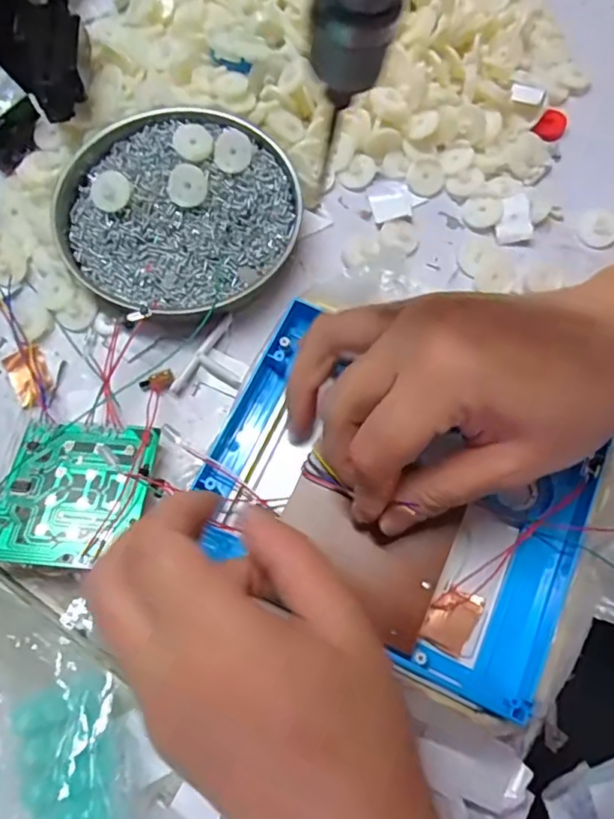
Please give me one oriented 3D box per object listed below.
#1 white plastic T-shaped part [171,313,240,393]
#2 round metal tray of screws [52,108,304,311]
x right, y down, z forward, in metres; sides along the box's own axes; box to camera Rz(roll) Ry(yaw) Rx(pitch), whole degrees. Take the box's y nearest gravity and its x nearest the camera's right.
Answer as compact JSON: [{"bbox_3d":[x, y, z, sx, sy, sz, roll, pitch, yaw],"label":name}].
[{"bbox_3d":[-0.047,-0.024,0.316,0.029,0.007,0.053,34,74,10],"label":"white plastic T-shaped part"},{"bbox_3d":[-0.074,-0.117,0.337,0.135,0.024,0.119,0,71,-1],"label":"round metal tray of screws"}]

